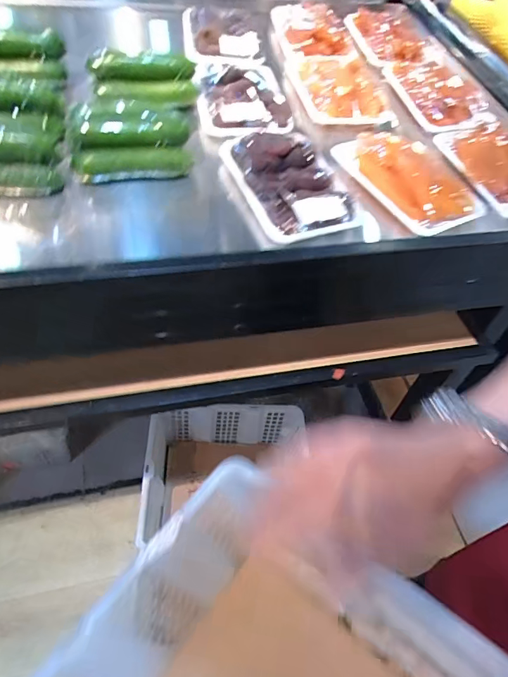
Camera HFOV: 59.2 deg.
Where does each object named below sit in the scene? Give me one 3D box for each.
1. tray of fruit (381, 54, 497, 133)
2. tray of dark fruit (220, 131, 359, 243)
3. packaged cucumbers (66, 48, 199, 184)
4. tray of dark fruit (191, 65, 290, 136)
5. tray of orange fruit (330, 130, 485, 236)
[{"bbox_3d":[0.284,-0.393,0.696,0.121,0.027,0.194,-5,56,-10],"label":"tray of fruit"},{"bbox_3d":[0.038,-0.192,0.528,0.115,0.033,0.182,-16,58,-17],"label":"tray of dark fruit"},{"bbox_3d":[-0.143,-0.272,0.547,0.131,0.062,0.194,1,55,-5],"label":"packaged cucumbers"},{"bbox_3d":[-0.016,-0.346,0.637,0.125,0.031,0.199,-3,55,-8],"label":"tray of dark fruit"},{"bbox_3d":[0.192,-0.202,0.560,0.133,0.027,0.177,-19,59,-19],"label":"tray of orange fruit"}]

